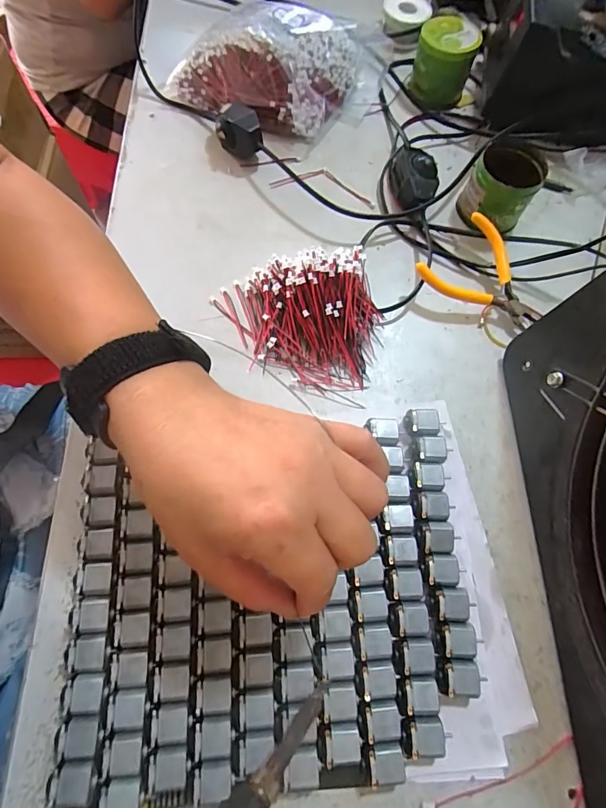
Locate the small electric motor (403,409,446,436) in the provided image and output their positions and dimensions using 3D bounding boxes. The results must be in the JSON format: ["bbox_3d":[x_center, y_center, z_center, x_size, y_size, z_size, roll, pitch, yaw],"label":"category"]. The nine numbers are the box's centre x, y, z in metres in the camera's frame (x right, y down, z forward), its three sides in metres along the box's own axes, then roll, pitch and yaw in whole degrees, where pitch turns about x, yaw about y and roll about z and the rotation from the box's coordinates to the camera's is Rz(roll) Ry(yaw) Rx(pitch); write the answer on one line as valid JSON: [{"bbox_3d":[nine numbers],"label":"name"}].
[{"bbox_3d":[0.086,0.015,0.311,0.030,0.015,0.021,-3,69,-4],"label":"small electric motor"}]

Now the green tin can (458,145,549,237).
[{"bbox_3d":[0.171,-0.187,0.375,0.057,0.047,0.068,28,70,8],"label":"green tin can"}]

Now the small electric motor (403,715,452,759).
[{"bbox_3d":[0.069,0.188,0.241,0.028,0.017,0.023,7,69,0],"label":"small electric motor"}]

